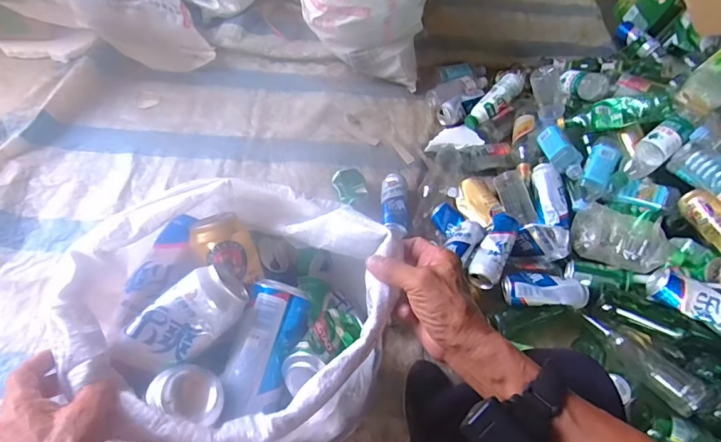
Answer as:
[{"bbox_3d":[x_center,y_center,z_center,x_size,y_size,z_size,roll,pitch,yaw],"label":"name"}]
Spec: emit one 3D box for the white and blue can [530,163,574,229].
[{"bbox_3d":[0.443,-0.062,1.016,0.056,0.048,0.167,1,56,-5],"label":"white and blue can"}]

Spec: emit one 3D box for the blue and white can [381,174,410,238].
[{"bbox_3d":[0.081,-0.038,1.063,0.067,0.053,0.183,5,56,-3],"label":"blue and white can"}]

